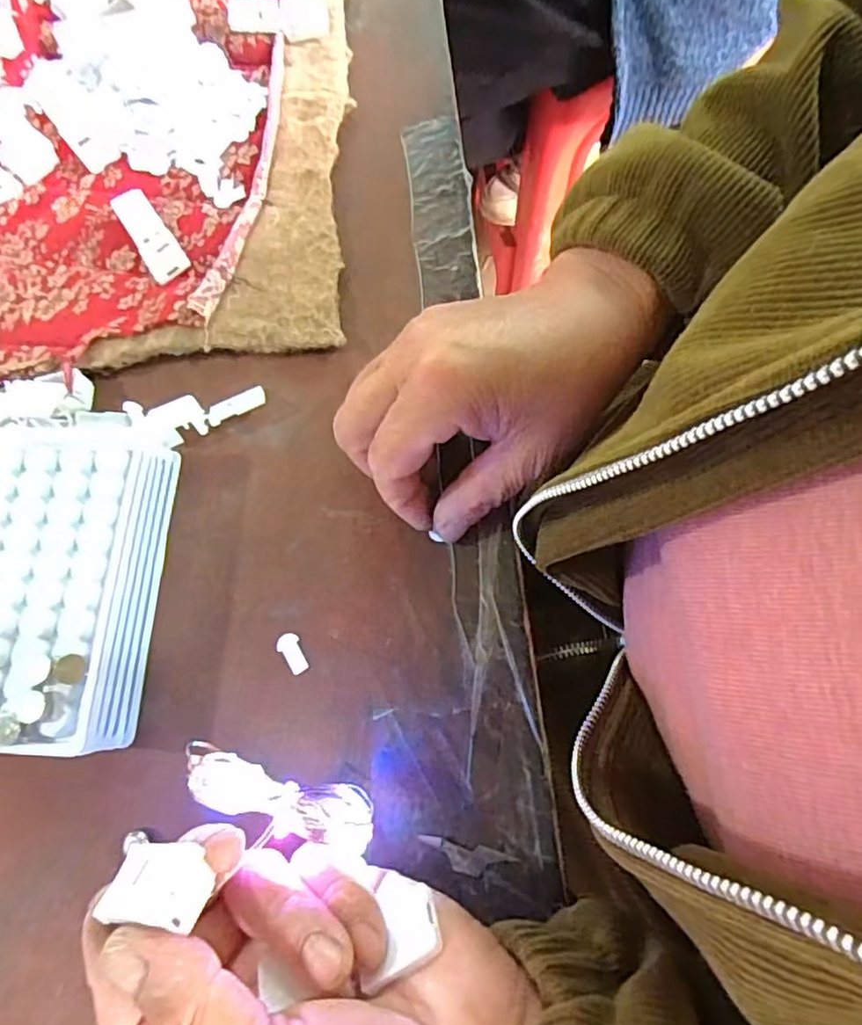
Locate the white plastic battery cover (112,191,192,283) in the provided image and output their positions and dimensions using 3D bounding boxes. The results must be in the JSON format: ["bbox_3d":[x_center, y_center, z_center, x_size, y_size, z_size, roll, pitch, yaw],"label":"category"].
[{"bbox_3d":[-0.145,-0.144,0.320,0.019,0.011,0.056,-32,72,-7],"label":"white plastic battery cover"}]

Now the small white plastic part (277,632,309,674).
[{"bbox_3d":[-0.058,0.058,0.259,0.009,0.004,0.017,-34,72,-7],"label":"small white plastic part"}]

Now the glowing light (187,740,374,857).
[{"bbox_3d":[-0.049,0.091,0.198,0.063,0.024,0.015,22,74,-5],"label":"glowing light"}]

